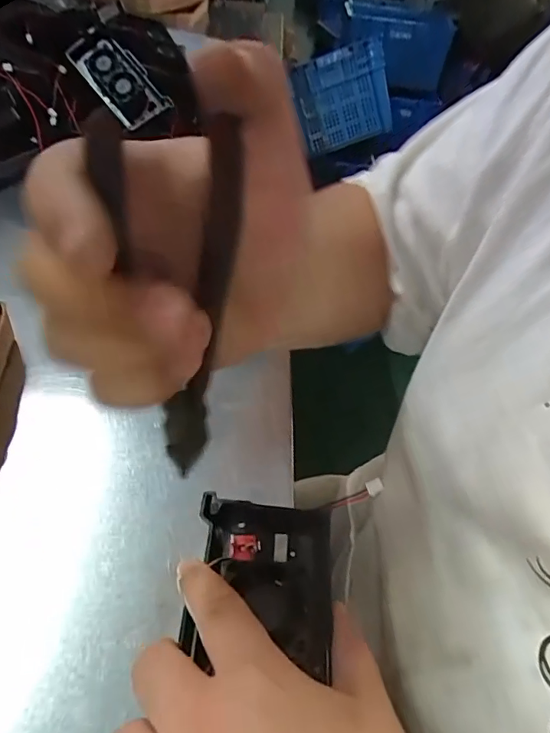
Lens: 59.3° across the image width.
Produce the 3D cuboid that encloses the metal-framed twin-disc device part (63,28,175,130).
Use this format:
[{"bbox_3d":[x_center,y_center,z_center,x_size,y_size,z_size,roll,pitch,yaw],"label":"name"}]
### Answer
[{"bbox_3d":[-0.208,-0.381,0.636,0.067,0.024,0.144,-41,86,-4],"label":"metal-framed twin-disc device part"}]

